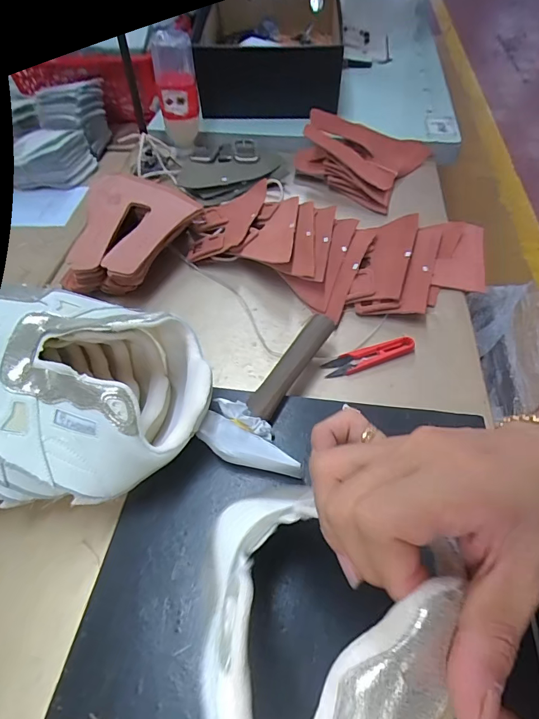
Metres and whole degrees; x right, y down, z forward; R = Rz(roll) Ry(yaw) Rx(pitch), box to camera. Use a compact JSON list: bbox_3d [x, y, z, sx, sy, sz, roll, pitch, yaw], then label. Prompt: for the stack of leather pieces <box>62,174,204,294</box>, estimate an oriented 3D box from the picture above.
[{"bbox_3d":[-0.169,-0.163,0.534,0.145,0.068,0.170,-2,53,1],"label":"stack of leather pieces"}]

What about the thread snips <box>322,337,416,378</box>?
[{"bbox_3d":[0.108,-0.004,0.444,0.101,0.012,0.025,-17,54,-11],"label":"thread snips"}]

